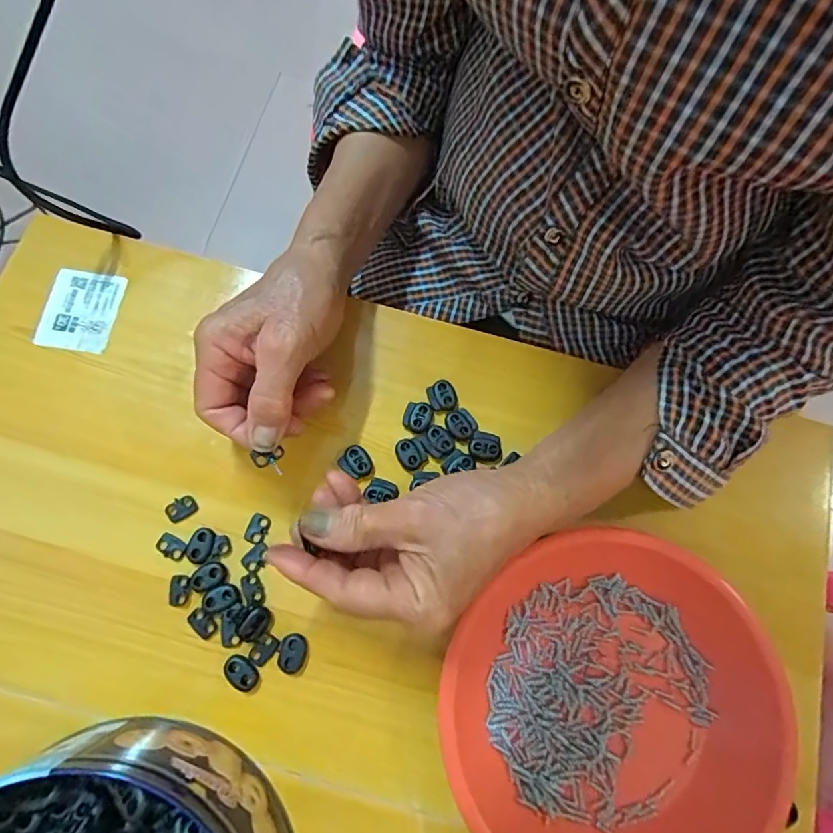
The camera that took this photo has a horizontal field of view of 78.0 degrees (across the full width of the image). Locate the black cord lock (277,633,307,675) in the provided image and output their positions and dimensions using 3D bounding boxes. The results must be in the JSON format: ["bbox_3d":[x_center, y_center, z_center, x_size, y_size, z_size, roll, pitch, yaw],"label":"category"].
[{"bbox_3d":[-0.074,0.141,0.307,0.016,0.007,0.022,8,73,0],"label":"black cord lock"}]

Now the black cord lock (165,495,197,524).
[{"bbox_3d":[-0.149,0.058,0.324,0.019,0.004,0.013,-30,77,-10],"label":"black cord lock"}]

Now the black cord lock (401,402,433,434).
[{"bbox_3d":[0.000,0.000,0.349,0.019,0.005,0.021,20,74,4],"label":"black cord lock"}]

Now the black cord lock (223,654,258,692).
[{"bbox_3d":[-0.103,0.151,0.302,0.013,0.006,0.022,-43,80,-13],"label":"black cord lock"}]

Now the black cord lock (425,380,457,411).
[{"bbox_3d":[0.017,-0.014,0.353,0.018,0.004,0.022,-18,75,-7],"label":"black cord lock"}]

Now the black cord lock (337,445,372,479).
[{"bbox_3d":[-0.040,0.030,0.339,0.021,0.006,0.018,38,76,8],"label":"black cord lock"}]

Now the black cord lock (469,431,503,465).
[{"bbox_3d":[0.046,0.020,0.343,0.021,0.005,0.021,0,75,-1],"label":"black cord lock"}]

